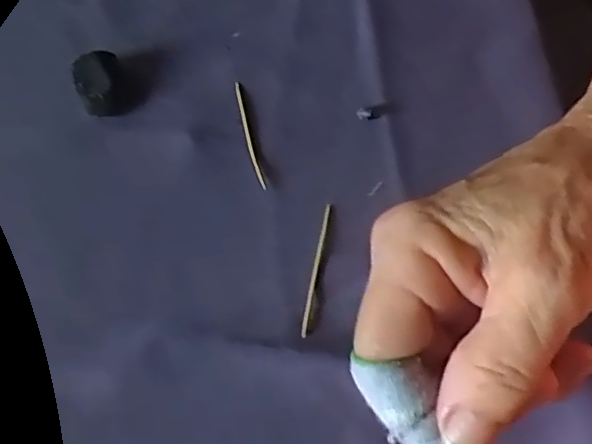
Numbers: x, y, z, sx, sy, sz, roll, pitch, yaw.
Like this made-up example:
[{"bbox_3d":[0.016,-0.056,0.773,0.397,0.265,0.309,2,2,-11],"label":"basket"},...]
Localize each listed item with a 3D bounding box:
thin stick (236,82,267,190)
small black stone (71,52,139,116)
[{"bbox_3d":[-0.022,-0.041,0.298,0.004,0.006,0.060,-14,63,-3],"label":"thin stick"},{"bbox_3d":[-0.093,-0.065,0.302,0.024,0.014,0.032,-30,65,-11],"label":"small black stone"}]

